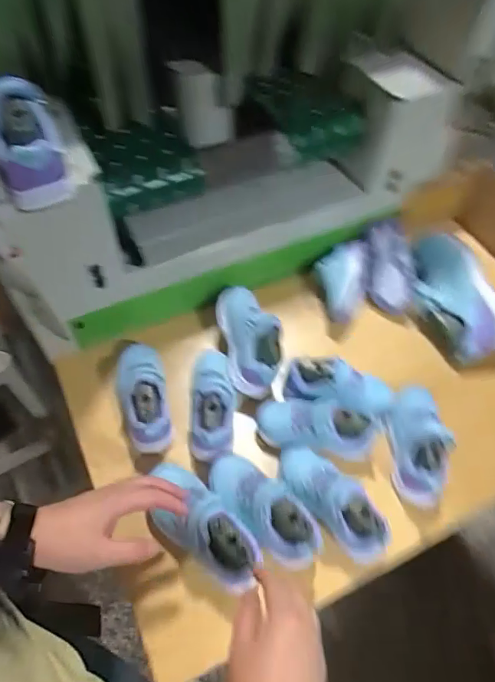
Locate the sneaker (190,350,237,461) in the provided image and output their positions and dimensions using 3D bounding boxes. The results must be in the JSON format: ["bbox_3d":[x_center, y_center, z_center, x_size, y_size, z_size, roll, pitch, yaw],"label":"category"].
[{"bbox_3d":[-0.046,0.075,0.659,0.065,0.059,0.172,-1,57,-2],"label":"sneaker"}]

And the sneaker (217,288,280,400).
[{"bbox_3d":[0.002,-0.007,0.703,0.077,0.066,0.173,-10,58,-8],"label":"sneaker"}]

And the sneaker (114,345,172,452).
[{"bbox_3d":[-0.148,0.071,0.670,0.074,0.086,0.172,-15,58,-11],"label":"sneaker"}]

